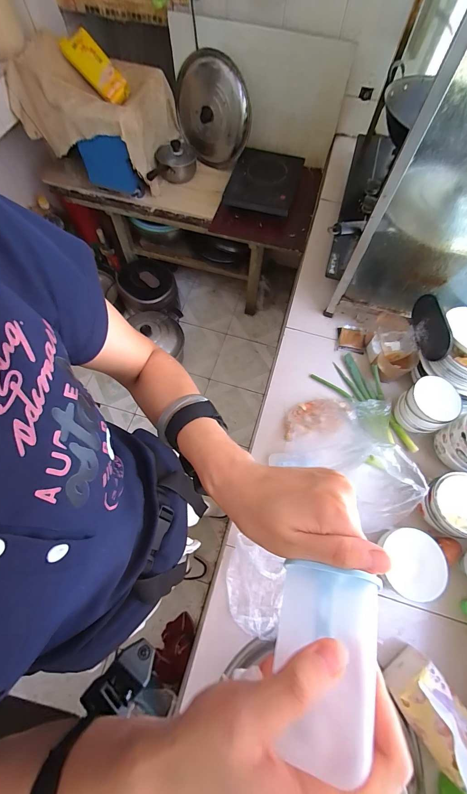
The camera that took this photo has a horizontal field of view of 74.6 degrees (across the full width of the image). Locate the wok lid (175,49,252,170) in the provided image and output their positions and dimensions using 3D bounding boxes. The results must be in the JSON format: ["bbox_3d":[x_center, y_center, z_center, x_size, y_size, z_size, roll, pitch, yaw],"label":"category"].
[{"bbox_3d":[-0.092,-1.165,1.266,0.323,0.358,0.072,10,43,28],"label":"wok lid"}]

